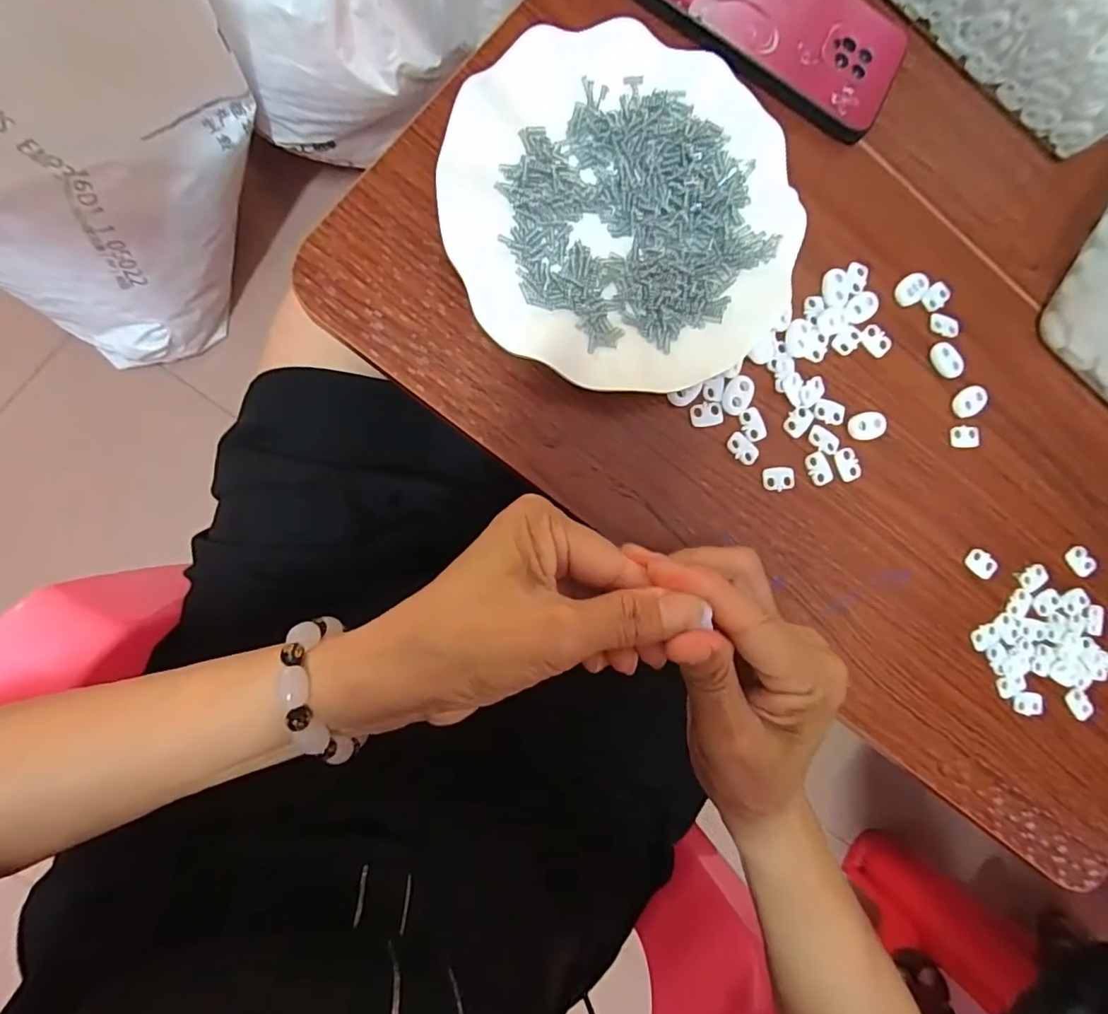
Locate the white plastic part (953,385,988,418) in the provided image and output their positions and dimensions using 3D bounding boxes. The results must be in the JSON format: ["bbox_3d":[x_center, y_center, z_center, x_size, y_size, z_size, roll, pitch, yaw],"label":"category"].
[{"bbox_3d":[0.253,-0.064,0.337,0.022,0.008,0.014,-43,96,-8],"label":"white plastic part"}]

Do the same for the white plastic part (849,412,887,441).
[{"bbox_3d":[0.181,-0.047,0.320,0.020,0.008,0.016,-15,91,-10],"label":"white plastic part"}]

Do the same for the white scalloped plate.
[{"bbox_3d":[0.037,-0.150,0.289,0.179,0.021,0.177,0,89,-10],"label":"white scalloped plate"}]

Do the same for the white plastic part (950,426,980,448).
[{"bbox_3d":[0.251,-0.043,0.338,0.016,0.004,0.013,-2,89,-10],"label":"white plastic part"}]

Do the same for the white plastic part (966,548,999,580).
[{"bbox_3d":[0.258,0.035,0.334,0.019,0.005,0.014,38,83,-7],"label":"white plastic part"}]

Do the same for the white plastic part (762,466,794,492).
[{"bbox_3d":[0.127,-0.016,0.310,0.018,0.004,0.013,-5,89,-10],"label":"white plastic part"}]

